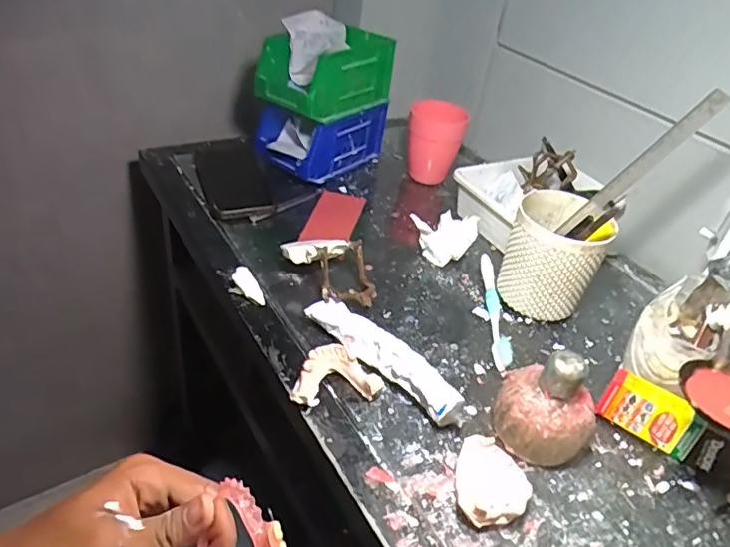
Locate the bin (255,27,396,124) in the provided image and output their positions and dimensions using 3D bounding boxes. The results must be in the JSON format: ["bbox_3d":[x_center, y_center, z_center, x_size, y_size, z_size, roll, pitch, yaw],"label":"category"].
[{"bbox_3d":[-0.049,-0.263,0.734,0.098,0.087,0.184,32,46,28],"label":"bin"}]

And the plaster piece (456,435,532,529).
[{"bbox_3d":[0.096,0.159,0.419,0.051,0.020,0.066,8,39,3],"label":"plaster piece"}]

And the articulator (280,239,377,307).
[{"bbox_3d":[-0.036,-0.007,0.570,0.097,0.046,0.067,2,39,-5],"label":"articulator"}]

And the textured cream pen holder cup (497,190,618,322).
[{"bbox_3d":[0.198,-0.020,0.585,0.088,0.106,0.093,3,39,-3],"label":"textured cream pen holder cup"}]

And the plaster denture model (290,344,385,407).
[{"bbox_3d":[-0.028,0.090,0.480,0.075,0.026,0.049,-6,41,-15],"label":"plaster denture model"}]

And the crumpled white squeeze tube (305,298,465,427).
[{"bbox_3d":[0.018,0.076,0.506,0.174,0.028,0.038,33,46,29],"label":"crumpled white squeeze tube"}]

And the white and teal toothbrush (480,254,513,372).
[{"bbox_3d":[0.138,0.035,0.592,0.020,0.010,0.180,6,39,0],"label":"white and teal toothbrush"}]

